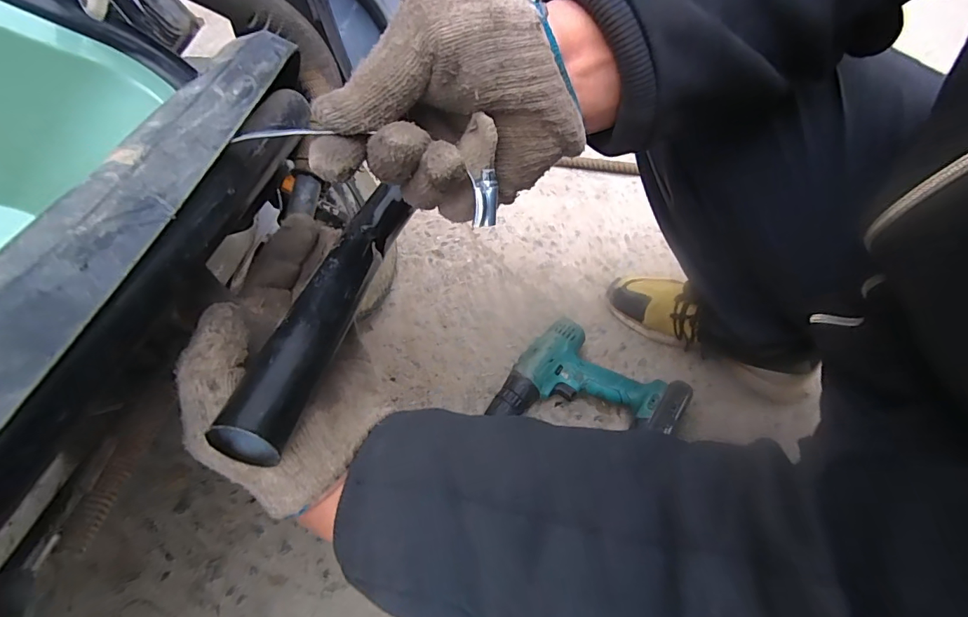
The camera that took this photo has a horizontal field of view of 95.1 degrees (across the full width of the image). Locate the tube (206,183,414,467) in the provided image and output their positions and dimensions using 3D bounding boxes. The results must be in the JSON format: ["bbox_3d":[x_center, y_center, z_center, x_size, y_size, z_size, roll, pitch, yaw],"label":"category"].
[{"bbox_3d":[-0.081,-0.007,0.242,0.027,0.027,0.182,9,47,6],"label":"tube"}]

